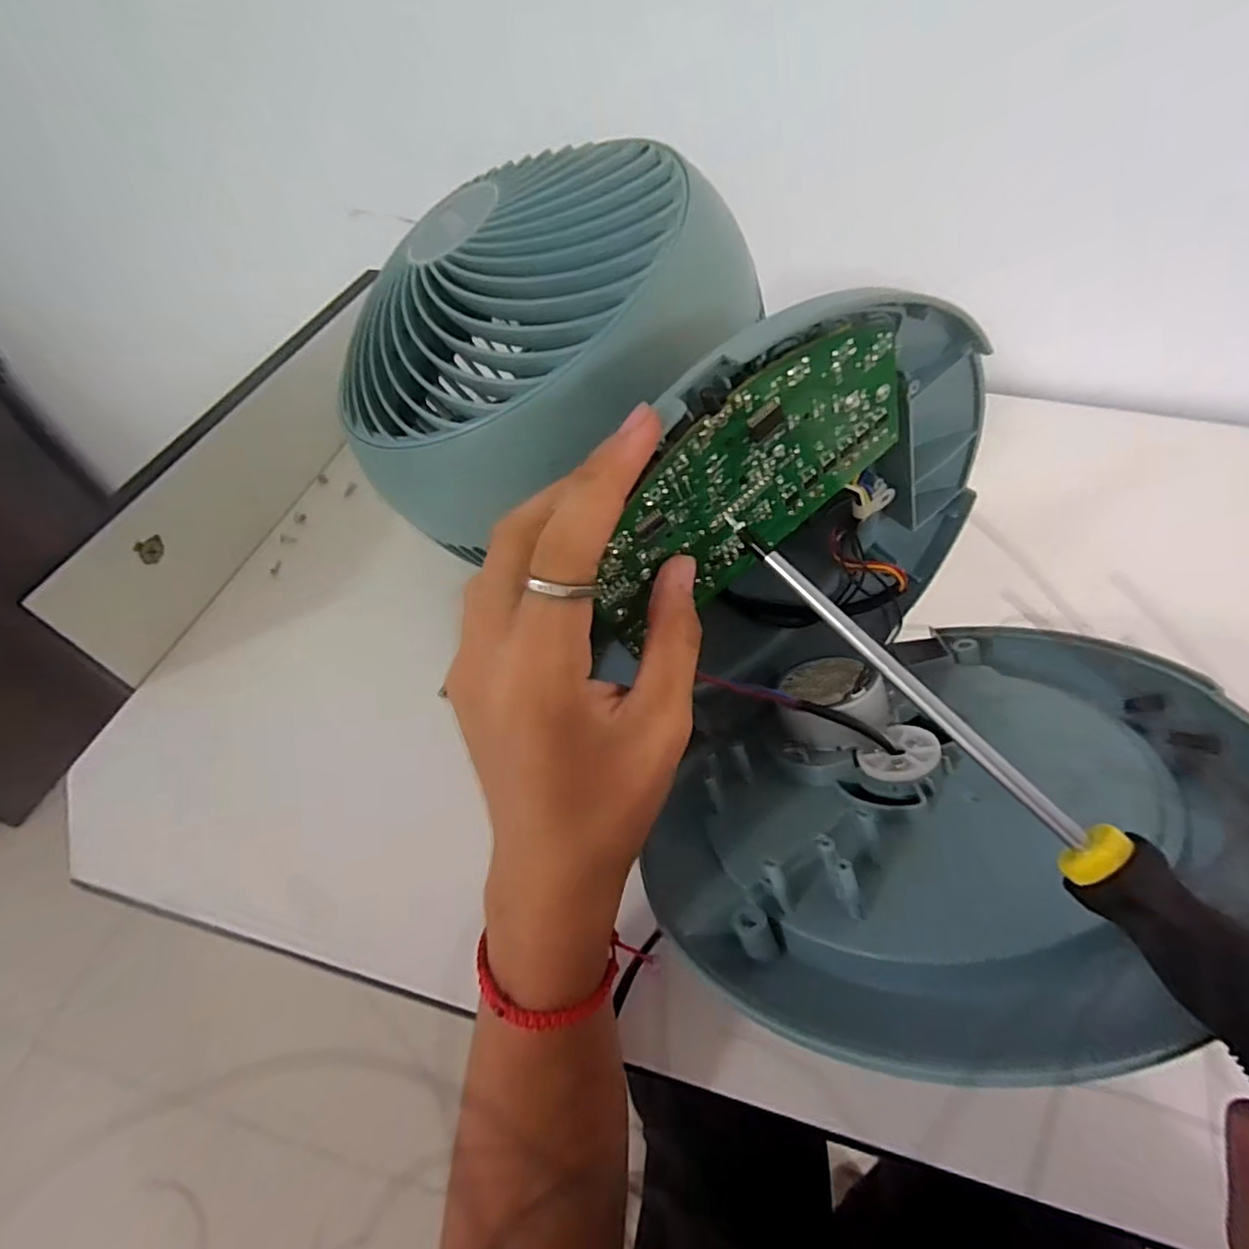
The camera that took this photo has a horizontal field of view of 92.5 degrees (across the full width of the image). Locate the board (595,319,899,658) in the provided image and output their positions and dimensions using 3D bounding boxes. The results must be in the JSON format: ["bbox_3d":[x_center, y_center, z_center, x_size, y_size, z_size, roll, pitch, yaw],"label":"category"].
[{"bbox_3d":[0.044,-0.056,0.225,0.141,0.075,0.016,-36,53,-6],"label":"board"}]

